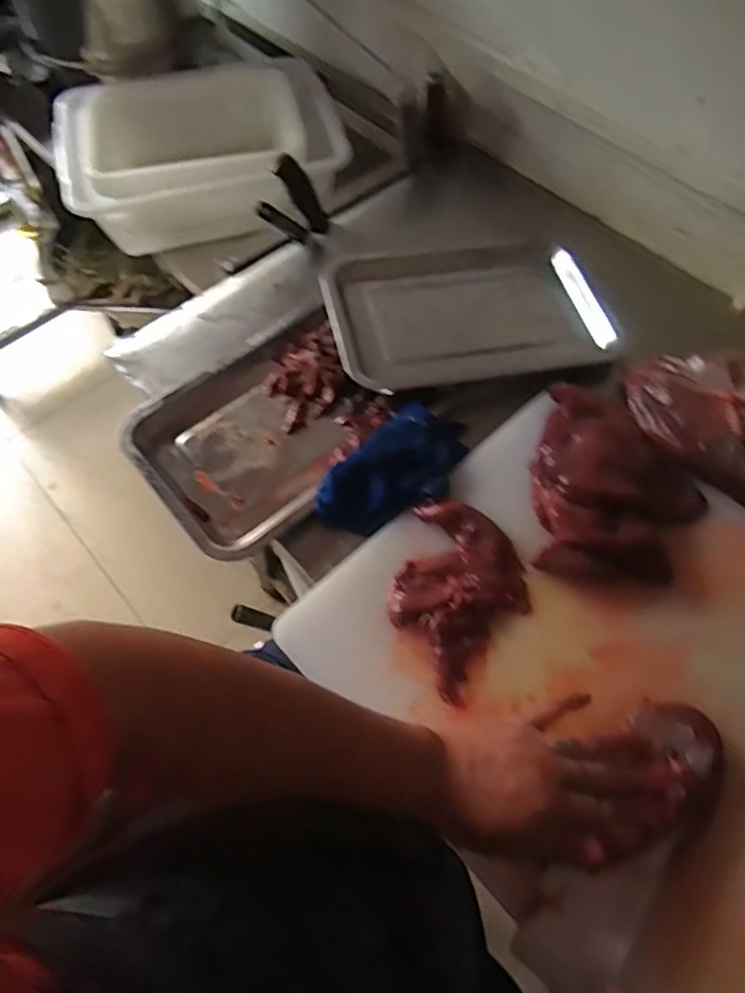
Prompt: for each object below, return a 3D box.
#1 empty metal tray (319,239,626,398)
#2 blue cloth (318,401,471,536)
[{"bbox_3d":[0.105,-0.220,0.725,0.303,0.032,0.205,-13,62,-6],"label":"empty metal tray"},{"bbox_3d":[0.028,-0.028,0.609,0.088,0.038,0.171,37,68,19],"label":"blue cloth"}]

